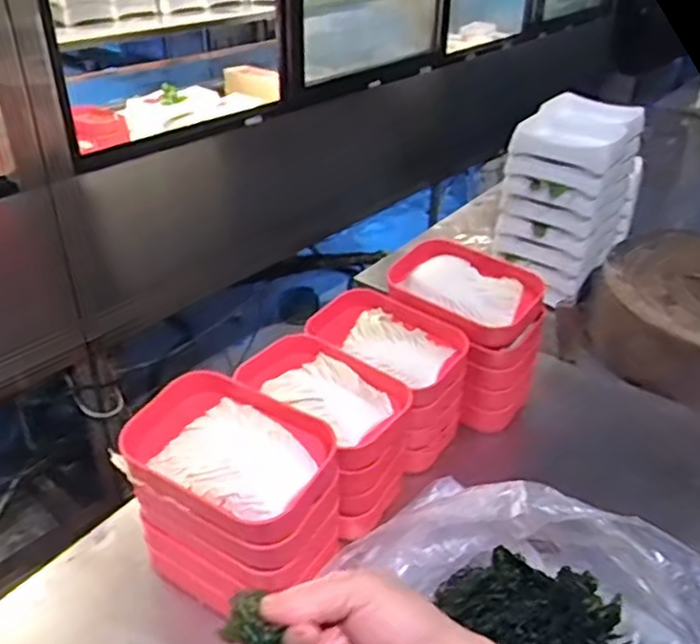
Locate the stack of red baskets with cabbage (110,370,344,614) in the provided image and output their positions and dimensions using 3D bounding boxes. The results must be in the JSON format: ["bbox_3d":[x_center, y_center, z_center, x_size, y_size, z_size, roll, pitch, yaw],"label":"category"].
[{"bbox_3d":[-0.111,0.161,0.651,0.176,0.153,0.119,19,37,25],"label":"stack of red baskets with cabbage"}]

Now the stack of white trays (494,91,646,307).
[{"bbox_3d":[0.371,-0.230,1.136,0.177,0.240,0.311,17,36,22],"label":"stack of white trays"}]

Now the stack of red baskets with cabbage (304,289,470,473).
[{"bbox_3d":[0.045,0.068,0.831,0.169,0.150,0.117,23,39,30],"label":"stack of red baskets with cabbage"}]

